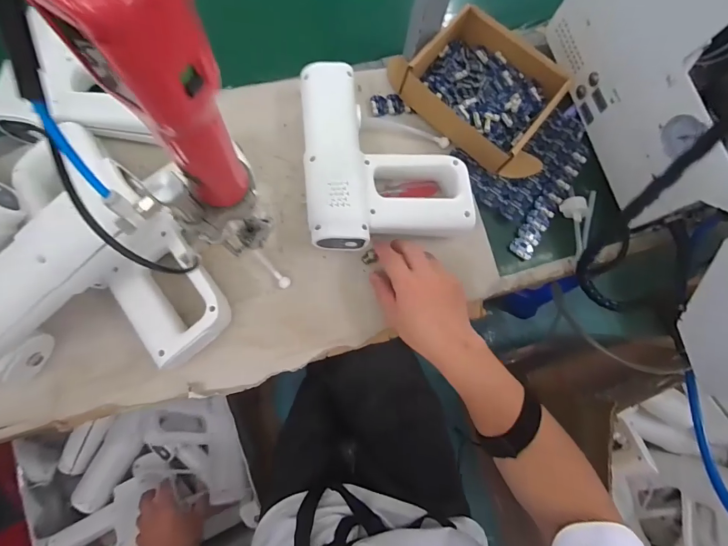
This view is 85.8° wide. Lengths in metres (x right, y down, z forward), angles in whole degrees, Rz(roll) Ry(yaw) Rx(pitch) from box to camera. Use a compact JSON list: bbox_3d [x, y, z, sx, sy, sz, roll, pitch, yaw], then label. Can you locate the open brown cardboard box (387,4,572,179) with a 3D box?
[{"bbox_3d":[0.151,-0.230,0.485,0.224,0.039,0.143,40,79,4],"label":"open brown cardboard box"}]

